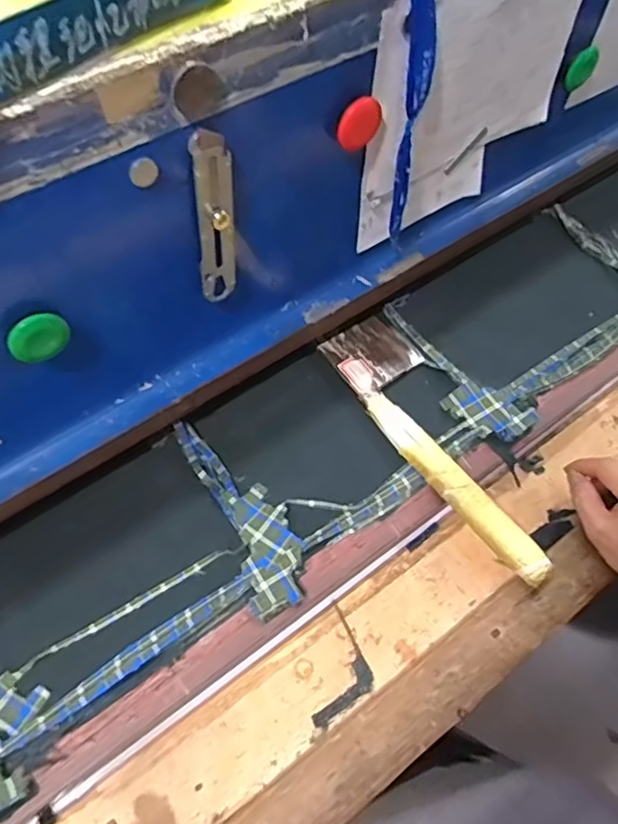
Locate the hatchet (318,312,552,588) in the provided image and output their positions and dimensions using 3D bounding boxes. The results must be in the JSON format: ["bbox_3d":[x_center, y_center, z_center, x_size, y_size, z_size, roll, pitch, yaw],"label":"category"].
[{"bbox_3d":[0.127,0.019,0.558,0.084,0.019,0.303,-28,58,-15],"label":"hatchet"}]

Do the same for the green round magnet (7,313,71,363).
[{"bbox_3d":[-0.181,-0.050,0.391,0.038,0.030,0.009,-39,33,-18],"label":"green round magnet"}]

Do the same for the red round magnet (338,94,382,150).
[{"bbox_3d":[0.038,-0.216,0.436,0.036,0.037,0.007,-30,58,-16],"label":"red round magnet"}]

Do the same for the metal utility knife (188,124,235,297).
[{"bbox_3d":[-0.065,-0.132,0.420,0.028,0.141,0.012,-24,61,-20],"label":"metal utility knife"}]

